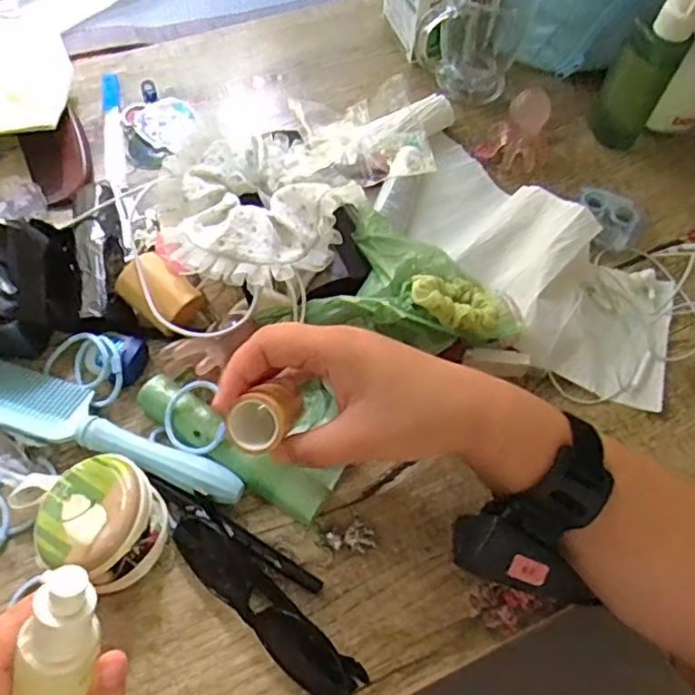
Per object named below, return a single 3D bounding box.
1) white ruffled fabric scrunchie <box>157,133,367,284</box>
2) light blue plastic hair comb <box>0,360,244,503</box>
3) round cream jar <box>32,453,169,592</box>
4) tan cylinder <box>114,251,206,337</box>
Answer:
[{"bbox_3d":[-0.066,-0.105,0.473,0.145,0.061,0.147,-11,64,-9],"label":"white ruffled fabric scrunchie"},{"bbox_3d":[-0.165,0.049,0.409,0.211,0.011,0.042,19,64,6],"label":"light blue plastic hair comb"},{"bbox_3d":[-0.147,0.103,0.373,0.068,0.037,0.070,1,63,-3],"label":"round cream jar"},{"bbox_3d":[-0.131,-0.037,0.446,0.055,0.034,0.042,39,67,15],"label":"tan cylinder"}]

